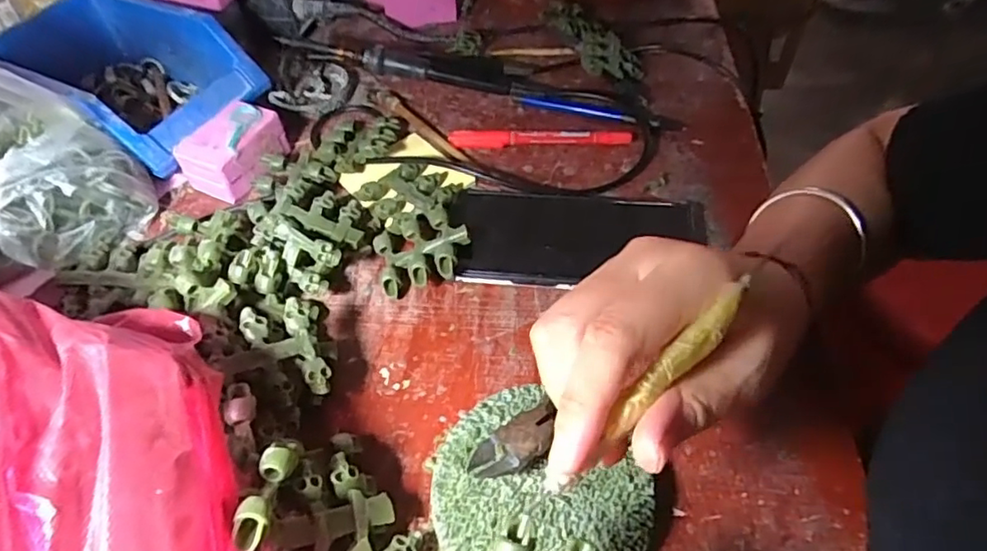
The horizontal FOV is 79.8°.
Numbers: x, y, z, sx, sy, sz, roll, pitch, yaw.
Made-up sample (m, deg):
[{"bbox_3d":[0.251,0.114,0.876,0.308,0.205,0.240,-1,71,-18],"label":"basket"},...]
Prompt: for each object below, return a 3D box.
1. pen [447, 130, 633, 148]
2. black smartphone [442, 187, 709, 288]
[{"bbox_3d":[0.036,-0.108,0.462,0.140,0.009,0.016,0,53,3],"label":"pen"},{"bbox_3d":[0.056,-0.026,0.393,0.166,0.012,0.081,2,53,5],"label":"black smartphone"}]

